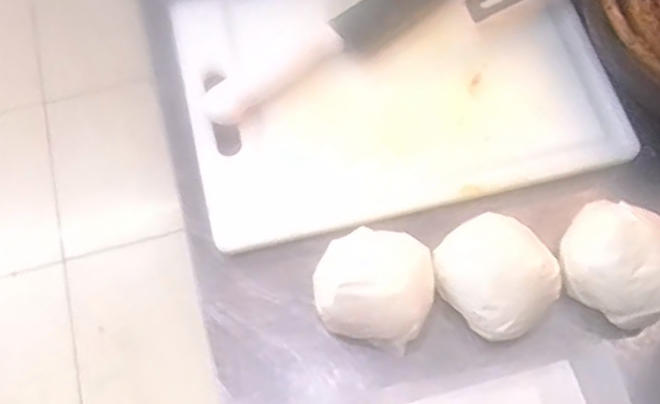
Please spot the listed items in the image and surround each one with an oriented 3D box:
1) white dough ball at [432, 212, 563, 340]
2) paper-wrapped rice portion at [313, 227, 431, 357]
[{"bbox_3d":[0.120,0.052,0.517,0.077,0.041,0.090,-35,69,-13],"label":"white dough ball"},{"bbox_3d":[0.032,0.058,0.514,0.082,0.054,0.080,10,67,6],"label":"paper-wrapped rice portion"}]

